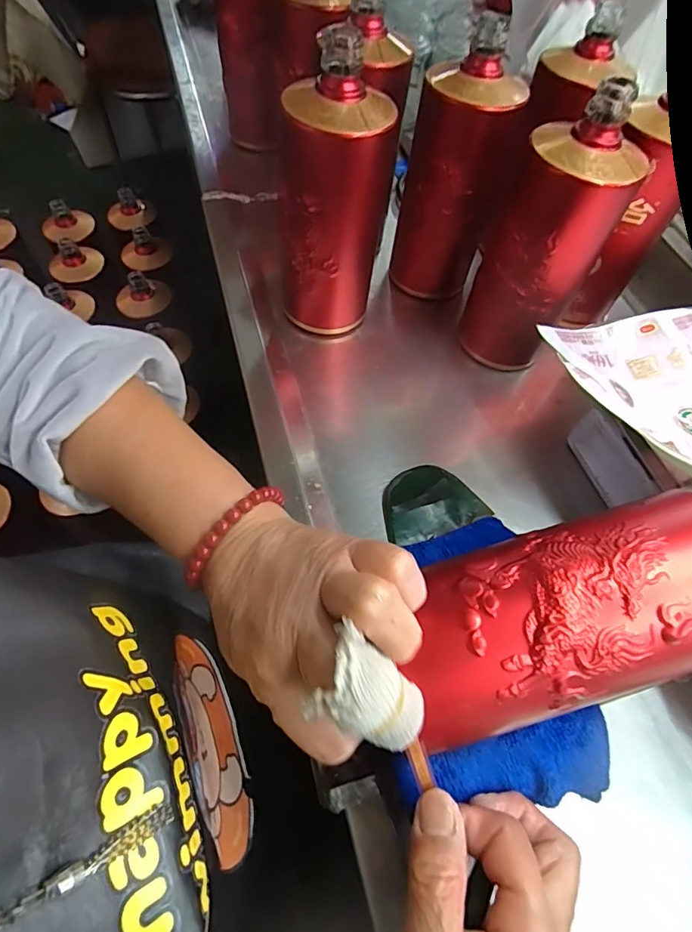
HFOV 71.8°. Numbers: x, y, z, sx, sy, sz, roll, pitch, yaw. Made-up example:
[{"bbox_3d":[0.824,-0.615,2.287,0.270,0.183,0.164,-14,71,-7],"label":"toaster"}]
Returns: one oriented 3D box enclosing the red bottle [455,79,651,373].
[{"bbox_3d":[0.152,-0.166,0.384,0.087,0.200,0.088,19,62,8],"label":"red bottle"}]

